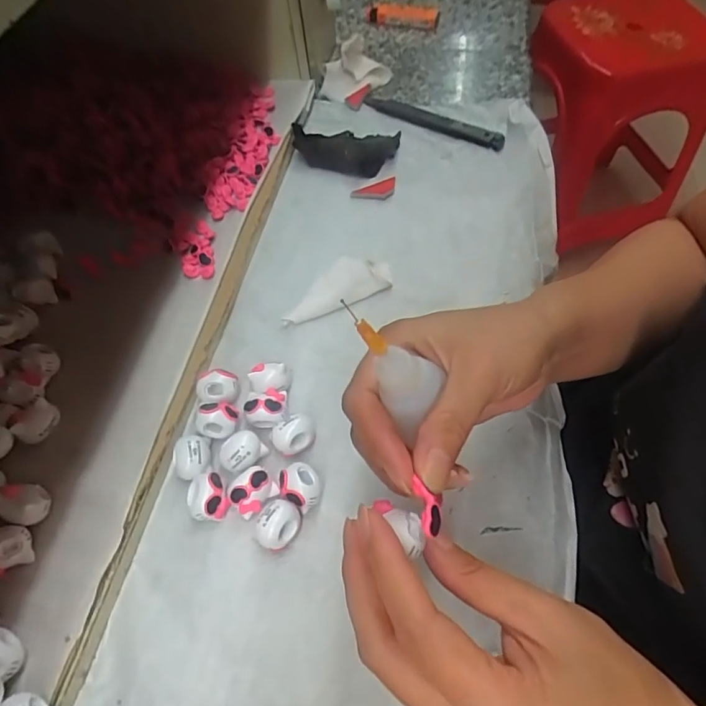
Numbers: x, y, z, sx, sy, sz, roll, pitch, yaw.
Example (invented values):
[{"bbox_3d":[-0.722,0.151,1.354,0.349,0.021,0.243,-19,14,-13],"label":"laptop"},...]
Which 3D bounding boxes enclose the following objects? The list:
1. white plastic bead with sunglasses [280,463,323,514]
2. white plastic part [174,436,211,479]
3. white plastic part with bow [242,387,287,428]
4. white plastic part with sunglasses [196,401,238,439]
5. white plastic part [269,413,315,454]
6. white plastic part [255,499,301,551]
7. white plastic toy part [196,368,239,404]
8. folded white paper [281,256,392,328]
[{"bbox_3d":[-0.028,0.076,0.281,0.020,0.022,0.026,-38,64,-17],"label":"white plastic bead with sunglasses"},{"bbox_3d":[-0.093,0.061,0.289,0.019,0.015,0.023,-12,59,-3],"label":"white plastic part"},{"bbox_3d":[-0.053,0.034,0.304,0.024,0.022,0.023,-7,59,0],"label":"white plastic part with bow"},{"bbox_3d":[-0.082,0.040,0.299,0.024,0.017,0.019,-21,60,-8],"label":"white plastic part with sunglasses"},{"bbox_3d":[-0.035,0.049,0.297,0.024,0.023,0.021,-34,63,-15],"label":"white plastic part"},{"bbox_3d":[-0.040,0.094,0.269,0.020,0.021,0.025,23,63,17],"label":"white plastic part"},{"bbox_3d":[-0.085,0.022,0.313,0.025,0.017,0.020,-12,59,-3],"label":"white plastic toy part"},{"bbox_3d":[-0.014,-0.048,0.354,0.083,0.008,0.035,-25,61,-10],"label":"folded white paper"}]

